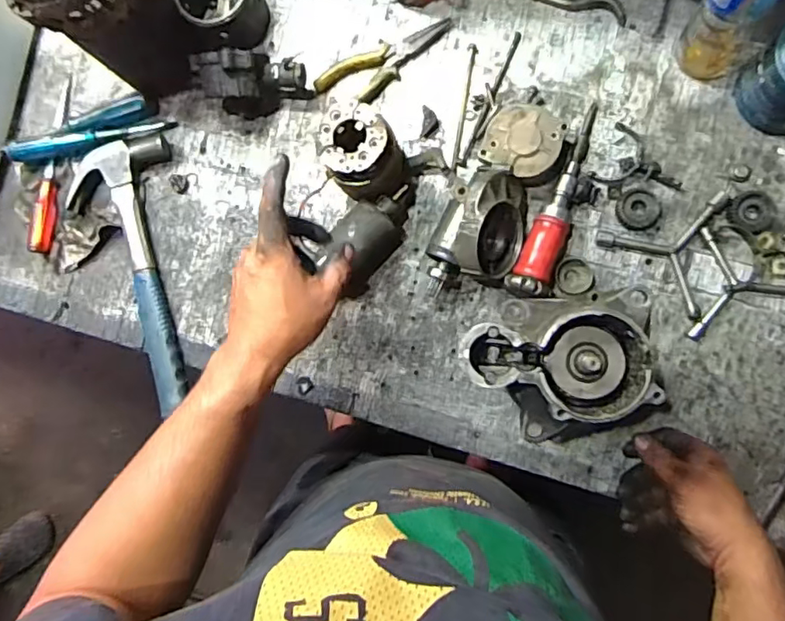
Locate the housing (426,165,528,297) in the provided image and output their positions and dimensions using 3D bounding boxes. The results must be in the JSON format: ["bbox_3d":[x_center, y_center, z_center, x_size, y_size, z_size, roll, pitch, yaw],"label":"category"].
[{"bbox_3d":[0.090,-0.077,0.595,0.091,0.085,0.145,25,89,7],"label":"housing"}]

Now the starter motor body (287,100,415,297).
[{"bbox_3d":[-0.033,-0.111,0.595,0.084,0.123,0.166,13,88,7],"label":"starter motor body"}]

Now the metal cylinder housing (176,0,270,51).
[{"bbox_3d":[-0.192,-0.352,0.653,0.085,0.066,0.092,-31,84,4],"label":"metal cylinder housing"}]

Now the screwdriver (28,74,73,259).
[{"bbox_3d":[-0.419,-0.183,0.692,0.025,0.029,0.226,3,87,7],"label":"screwdriver"}]

